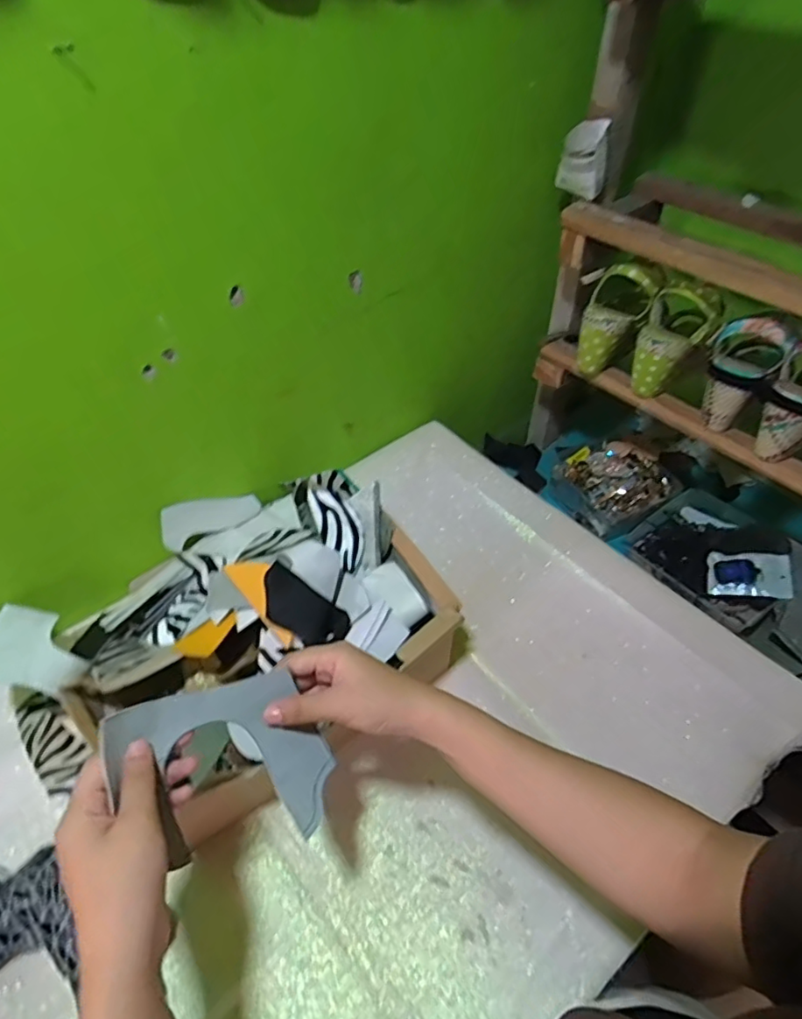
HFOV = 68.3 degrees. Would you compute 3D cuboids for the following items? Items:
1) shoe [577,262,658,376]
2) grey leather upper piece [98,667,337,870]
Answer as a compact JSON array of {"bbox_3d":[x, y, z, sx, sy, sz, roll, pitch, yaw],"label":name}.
[{"bbox_3d":[0.274,-0.252,0.793,0.079,0.148,0.060,35,35,24],"label":"shoe"},{"bbox_3d":[-0.111,0.165,0.387,0.146,0.015,0.102,1,67,-34],"label":"grey leather upper piece"}]

